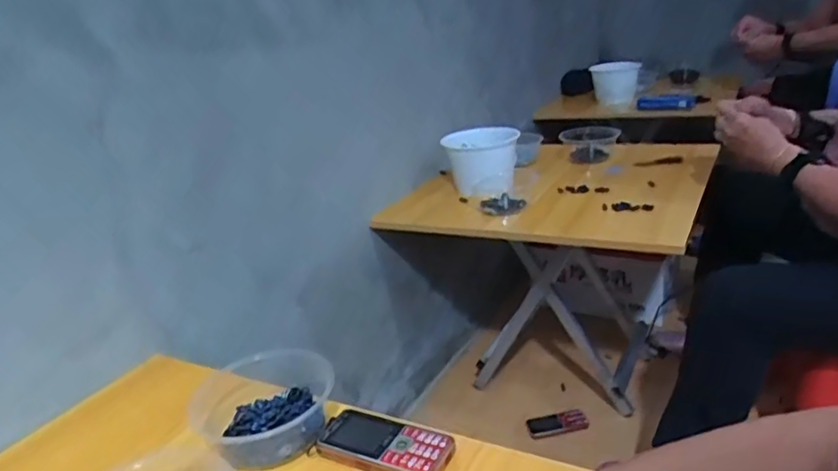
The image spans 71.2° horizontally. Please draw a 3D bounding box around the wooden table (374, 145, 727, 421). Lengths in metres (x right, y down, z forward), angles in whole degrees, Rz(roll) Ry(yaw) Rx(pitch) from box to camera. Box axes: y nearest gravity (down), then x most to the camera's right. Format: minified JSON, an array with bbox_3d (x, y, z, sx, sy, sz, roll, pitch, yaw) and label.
[{"bbox_3d":[0.335,0.096,1.374,0.577,0.560,0.626,5,24,29],"label":"wooden table"}]

